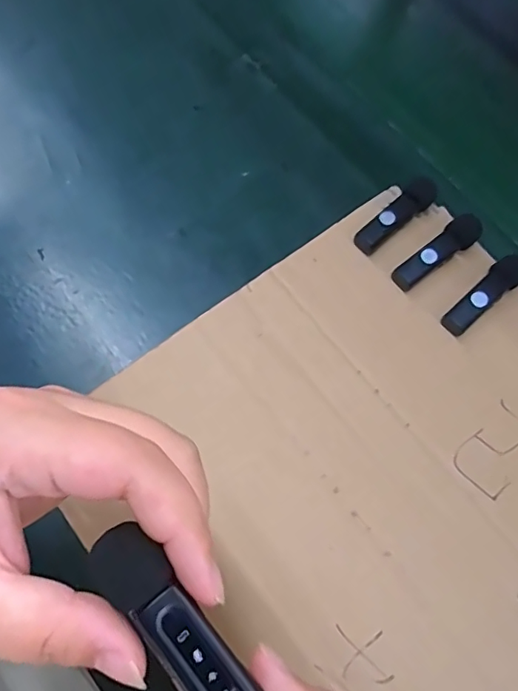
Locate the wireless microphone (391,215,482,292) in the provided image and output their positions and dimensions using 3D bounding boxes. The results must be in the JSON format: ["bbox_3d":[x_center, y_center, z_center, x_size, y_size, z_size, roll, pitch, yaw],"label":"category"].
[{"bbox_3d":[0.113,-0.058,0.337,0.067,0.014,0.019,-39,76,-15],"label":"wireless microphone"}]

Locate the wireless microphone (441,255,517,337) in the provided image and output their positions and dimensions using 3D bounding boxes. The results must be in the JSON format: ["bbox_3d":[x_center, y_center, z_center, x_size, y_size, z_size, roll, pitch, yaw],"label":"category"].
[{"bbox_3d":[0.139,-0.031,0.328,0.063,0.014,0.018,-39,76,-15],"label":"wireless microphone"}]

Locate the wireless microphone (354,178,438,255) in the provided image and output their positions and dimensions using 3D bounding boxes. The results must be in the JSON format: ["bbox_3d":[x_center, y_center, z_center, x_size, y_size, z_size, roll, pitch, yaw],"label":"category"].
[{"bbox_3d":[0.089,-0.084,0.345,0.062,0.017,0.015,-39,76,-15],"label":"wireless microphone"}]

